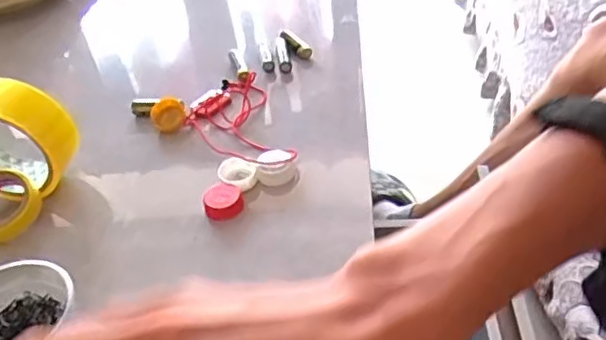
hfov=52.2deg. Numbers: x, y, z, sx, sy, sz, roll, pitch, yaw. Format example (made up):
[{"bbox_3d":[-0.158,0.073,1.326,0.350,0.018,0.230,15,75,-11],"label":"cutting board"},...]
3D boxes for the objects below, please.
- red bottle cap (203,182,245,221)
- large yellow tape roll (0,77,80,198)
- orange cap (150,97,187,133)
[{"bbox_3d":[-0.062,0.024,0.478,0.029,0.015,0.027,-4,41,4],"label":"red bottle cap"},{"bbox_3d":[-0.230,-0.024,0.490,0.097,0.085,0.042,2,41,10],"label":"large yellow tape roll"},{"bbox_3d":[-0.124,-0.049,0.565,0.034,0.011,0.034,0,69,-1],"label":"orange cap"}]

